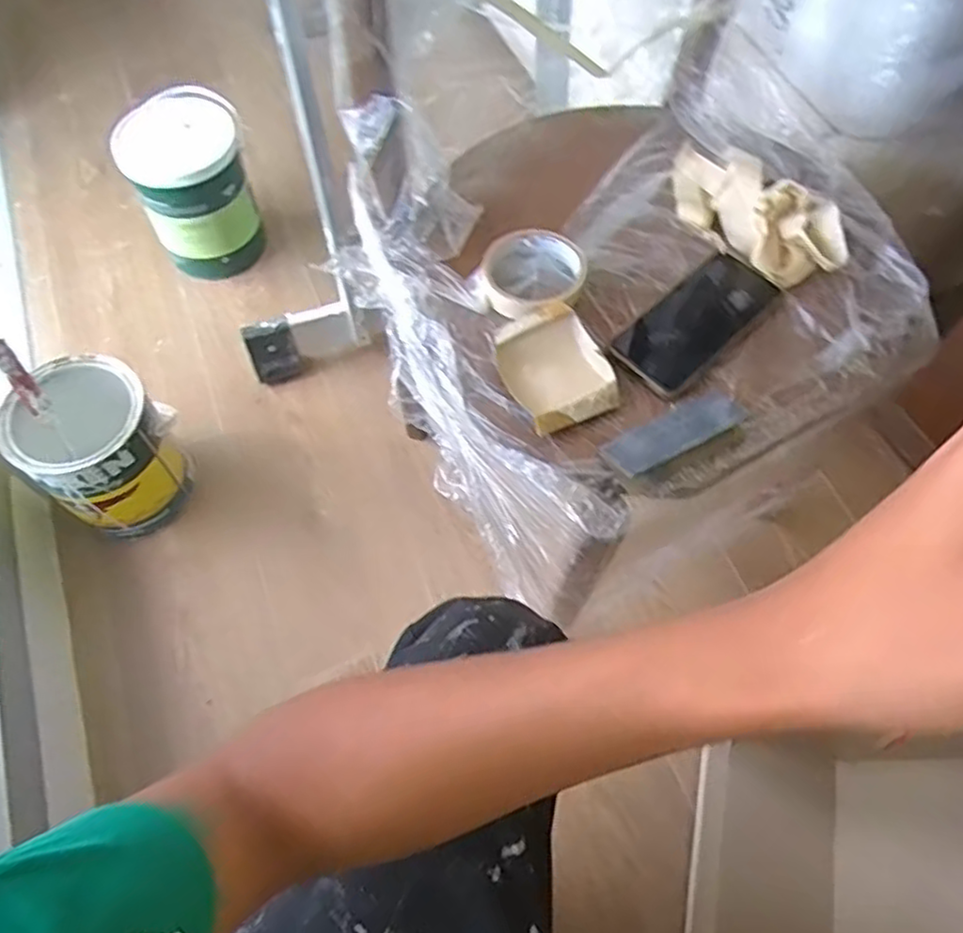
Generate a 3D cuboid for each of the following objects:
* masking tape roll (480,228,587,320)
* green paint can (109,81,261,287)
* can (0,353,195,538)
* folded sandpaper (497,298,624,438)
[{"bbox_3d":[0.047,-0.175,0.634,0.098,0.022,0.093,1,63,-1],"label":"masking tape roll"},{"bbox_3d":[-0.446,-0.435,1.123,0.181,0.237,0.192,1,63,-1],"label":"green paint can"},{"bbox_3d":[-0.476,-0.024,0.897,0.155,0.191,0.157,1,63,-1],"label":"can"},{"bbox_3d":[0.060,-0.080,0.589,0.081,0.034,0.100,-27,67,-15],"label":"folded sandpaper"}]

